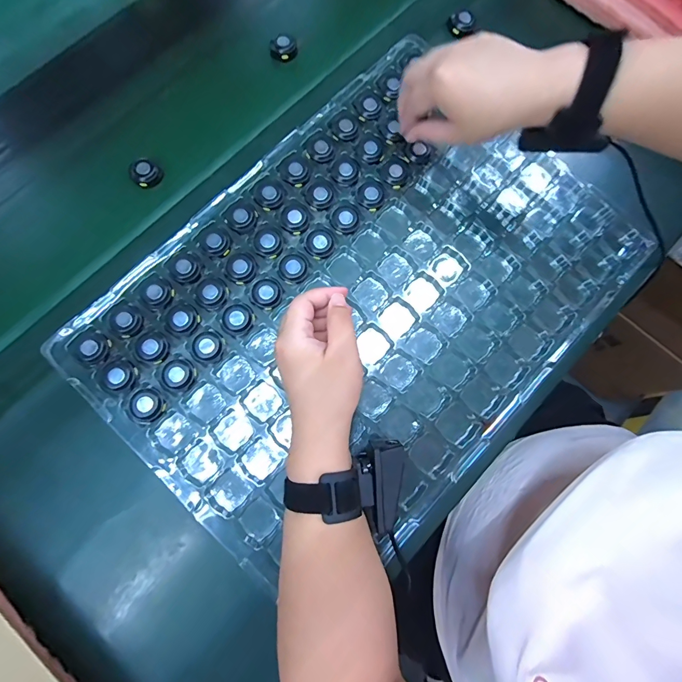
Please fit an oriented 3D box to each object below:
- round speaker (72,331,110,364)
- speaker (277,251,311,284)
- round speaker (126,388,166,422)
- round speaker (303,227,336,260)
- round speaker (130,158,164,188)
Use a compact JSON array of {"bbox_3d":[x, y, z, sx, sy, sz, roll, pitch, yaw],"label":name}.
[{"bbox_3d":[-0.225,0.006,0.335,0.027,0.005,0.028,38,80,7],"label":"round speaker"},{"bbox_3d":[-0.047,-0.073,0.371,0.030,0.007,0.031,0,78,-1],"label":"speaker"},{"bbox_3d":[-0.178,0.058,0.338,0.030,0.007,0.028,0,78,-1],"label":"round speaker"},{"bbox_3d":[-0.021,-0.100,0.375,0.030,0.009,0.032,0,78,-1],"label":"round speaker"},{"bbox_3d":[-0.204,-0.176,0.392,0.030,0.013,0.027,-37,81,-8],"label":"round speaker"}]

